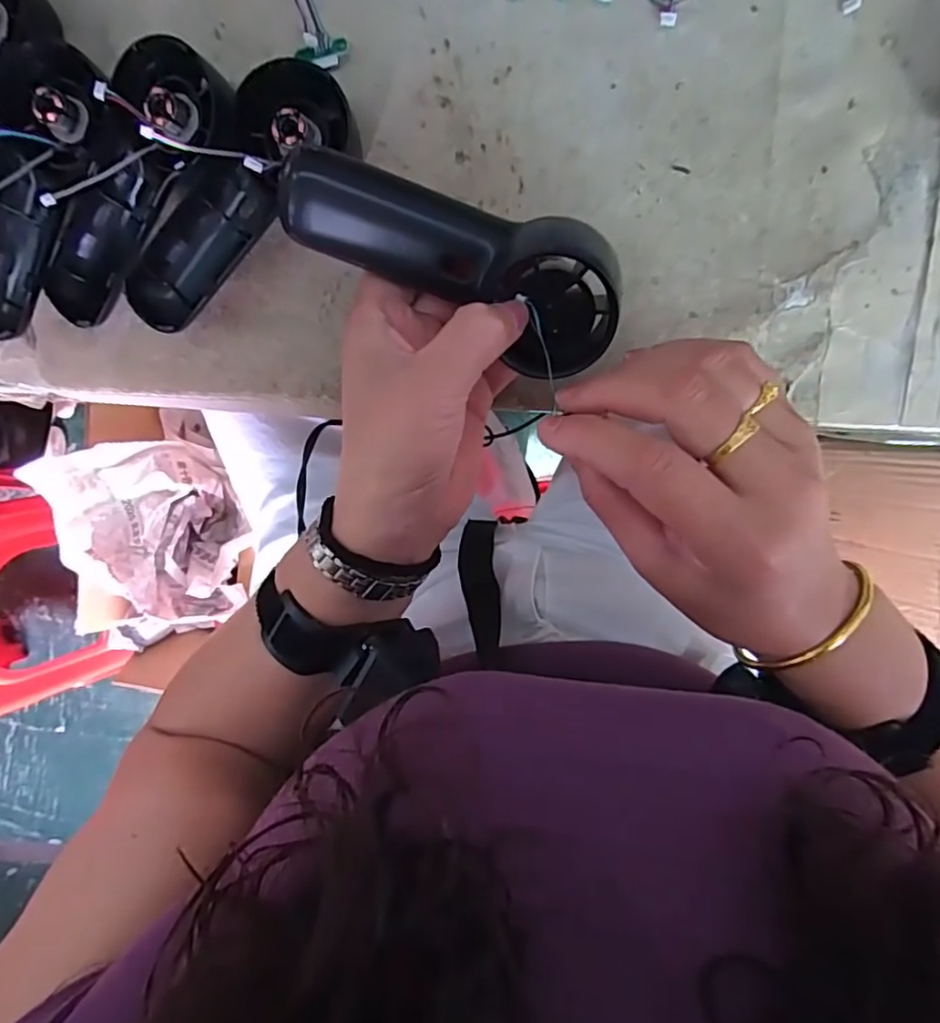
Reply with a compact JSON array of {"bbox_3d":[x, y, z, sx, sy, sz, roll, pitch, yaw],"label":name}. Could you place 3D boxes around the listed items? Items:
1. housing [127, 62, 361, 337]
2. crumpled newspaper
[{"bbox_3d":[-0.125,-0.165,0.315,0.051,0.033,0.152,44,99,-2],"label":"housing"},{"bbox_3d":[-0.429,0.041,0.801,0.168,0.181,0.264,-4,95,6],"label":"crumpled newspaper"}]

